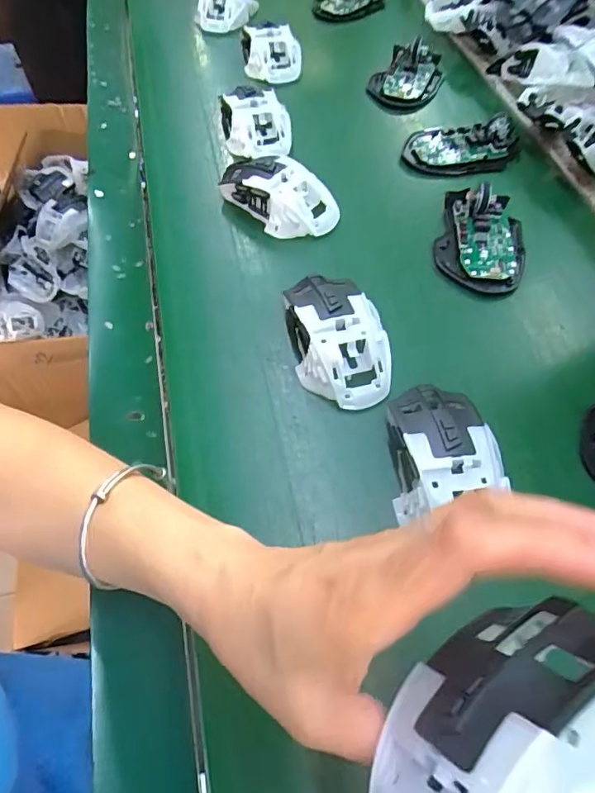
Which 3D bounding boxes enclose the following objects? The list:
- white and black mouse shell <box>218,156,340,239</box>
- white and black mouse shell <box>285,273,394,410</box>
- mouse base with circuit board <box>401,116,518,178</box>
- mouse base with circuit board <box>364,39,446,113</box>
[{"bbox_3d":[-0.018,-0.176,0.445,0.109,0.042,0.054,16,59,10],"label":"white and black mouse shell"},{"bbox_3d":[0.028,-0.046,0.359,0.064,0.036,0.108,-8,58,-5],"label":"white and black mouse shell"},{"bbox_3d":[0.162,-0.246,0.492,0.109,0.029,0.060,6,58,3],"label":"mouse base with circuit board"},{"bbox_3d":[0.123,-0.358,0.563,0.066,0.028,0.121,25,62,16],"label":"mouse base with circuit board"}]

